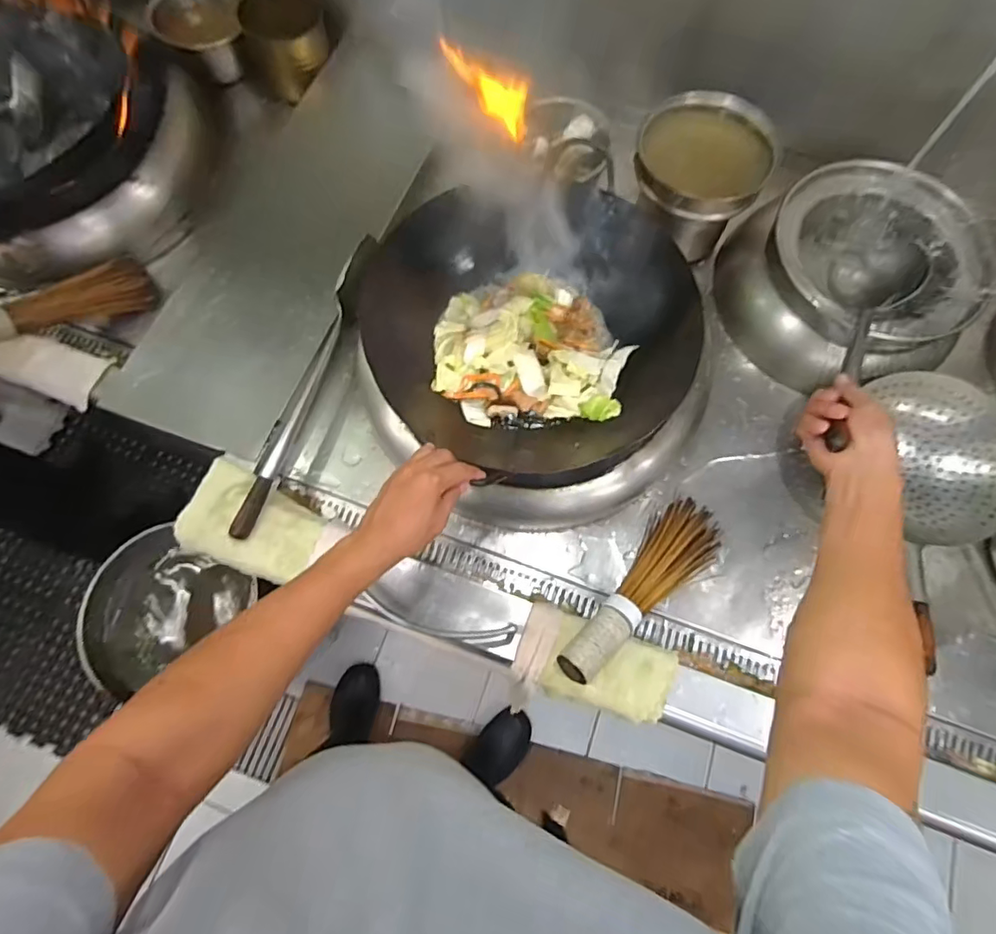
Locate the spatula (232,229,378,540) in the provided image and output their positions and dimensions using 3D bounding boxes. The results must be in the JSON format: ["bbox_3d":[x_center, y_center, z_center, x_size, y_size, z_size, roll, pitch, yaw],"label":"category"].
[{"bbox_3d":[-0.286,-0.124,0.794,0.039,0.096,0.461,20,71,6],"label":"spatula"}]

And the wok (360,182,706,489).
[{"bbox_3d":[0.043,-0.175,0.754,0.410,0.168,0.360,-11,71,-5],"label":"wok"}]

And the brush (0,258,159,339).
[{"bbox_3d":[-0.718,-0.269,0.881,0.085,0.076,0.289,45,53,13],"label":"brush"}]

